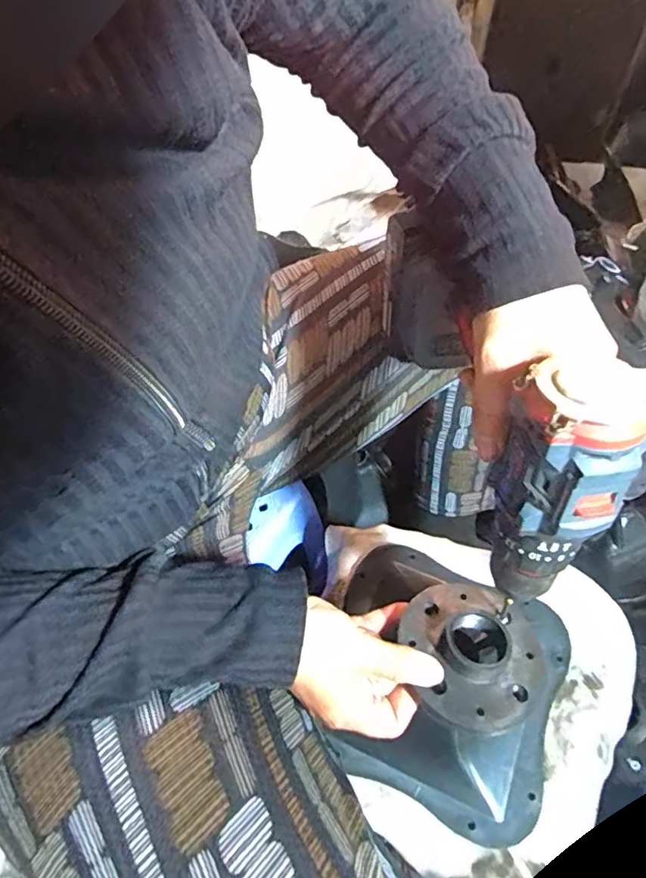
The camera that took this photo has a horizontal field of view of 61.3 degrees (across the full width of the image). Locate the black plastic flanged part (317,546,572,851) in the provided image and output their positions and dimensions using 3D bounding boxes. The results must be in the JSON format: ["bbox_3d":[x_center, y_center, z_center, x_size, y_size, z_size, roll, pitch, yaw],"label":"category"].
[{"bbox_3d":[0.093,0.164,0.403,0.179,0.118,0.176,19,55,16],"label":"black plastic flanged part"}]

